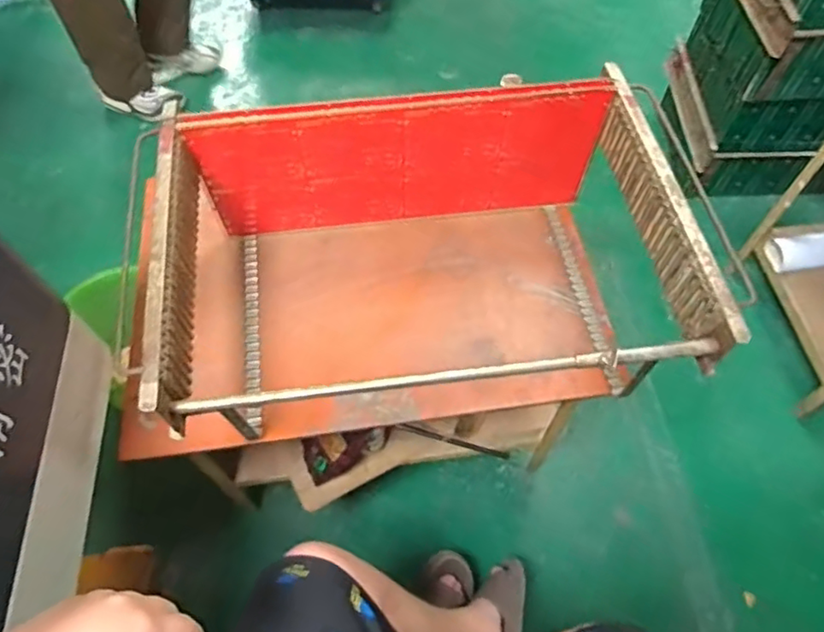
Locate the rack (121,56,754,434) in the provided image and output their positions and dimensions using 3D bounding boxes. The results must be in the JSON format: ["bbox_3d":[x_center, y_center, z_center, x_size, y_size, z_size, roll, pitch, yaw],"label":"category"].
[{"bbox_3d":[0.012,-0.058,0.737,0.575,0.226,0.376,-7,60,-4],"label":"rack"}]

